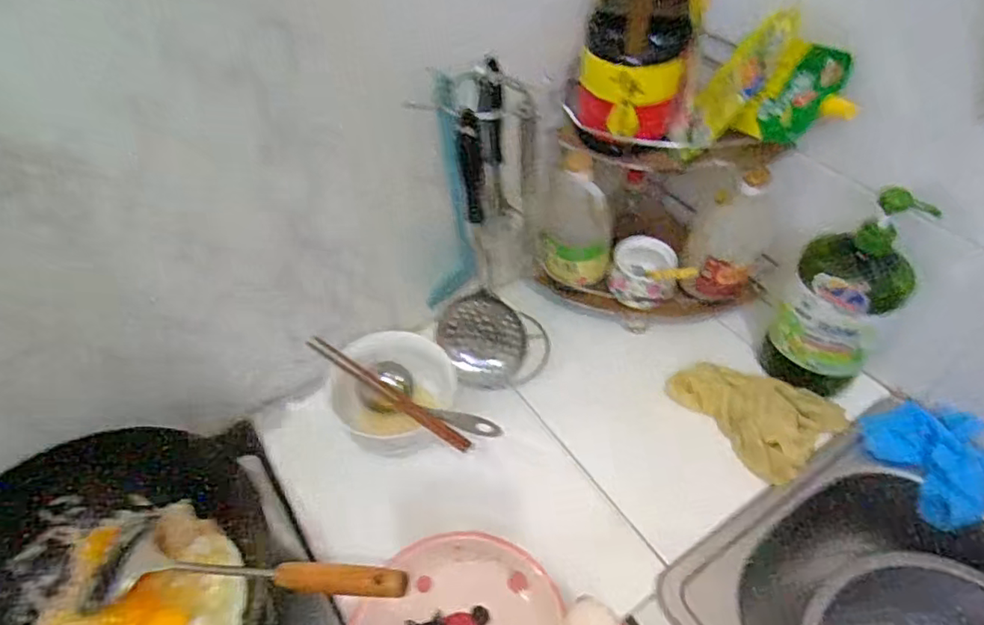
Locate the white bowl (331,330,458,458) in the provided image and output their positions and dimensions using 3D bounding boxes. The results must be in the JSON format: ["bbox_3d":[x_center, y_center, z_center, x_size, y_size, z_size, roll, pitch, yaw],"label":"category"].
[{"bbox_3d":[-0.119,0.100,0.742,0.133,0.085,0.143,-2,48,2],"label":"white bowl"}]

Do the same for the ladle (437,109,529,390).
[{"bbox_3d":[-0.022,-0.039,0.666,0.097,0.370,0.070,-13,48,-7],"label":"ladle"}]

